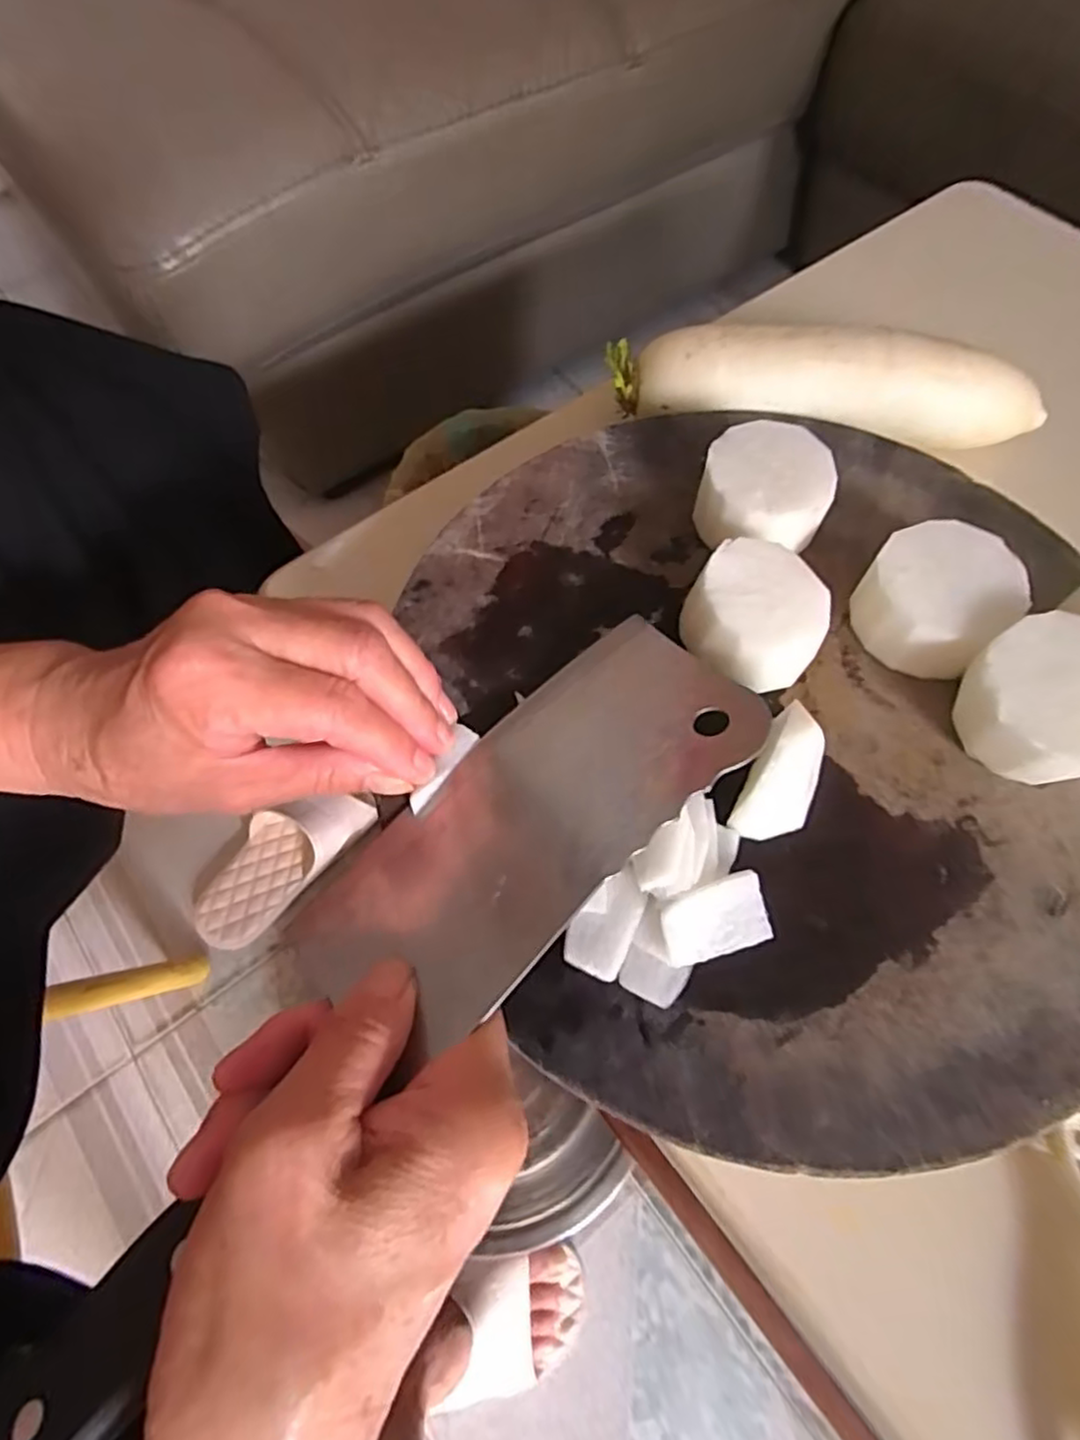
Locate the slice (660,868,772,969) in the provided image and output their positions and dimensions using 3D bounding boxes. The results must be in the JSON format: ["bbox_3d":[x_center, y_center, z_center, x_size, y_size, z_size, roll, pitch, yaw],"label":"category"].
[{"bbox_3d":[0.056,0.064,0.226,0.036,0.010,0.022,-16,66,-8],"label":"slice"}]

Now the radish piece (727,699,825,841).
[{"bbox_3d":[0.082,0.020,0.235,0.025,0.035,0.035,30,68,13],"label":"radish piece"}]

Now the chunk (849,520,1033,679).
[{"bbox_3d":[0.152,-0.047,0.269,0.058,0.028,0.050,-38,70,-17],"label":"chunk"}]

